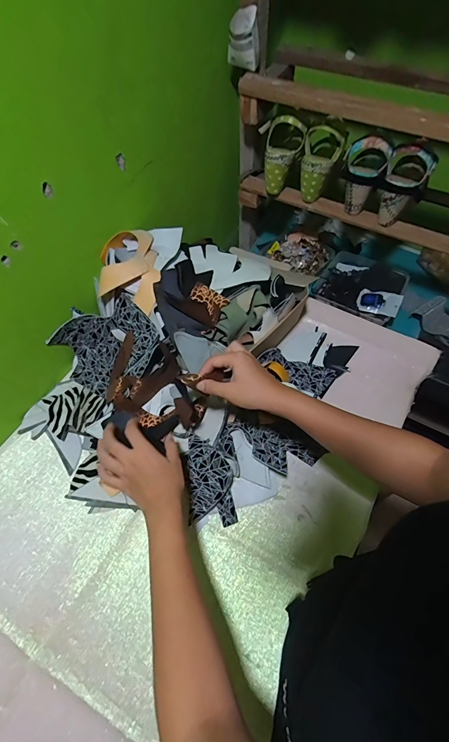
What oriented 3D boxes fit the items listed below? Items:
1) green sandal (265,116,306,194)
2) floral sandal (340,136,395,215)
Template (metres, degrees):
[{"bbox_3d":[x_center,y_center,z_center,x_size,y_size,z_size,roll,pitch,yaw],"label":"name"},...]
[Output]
[{"bbox_3d":[0.109,-0.455,0.729,0.084,0.144,0.062,28,42,15],"label":"green sandal"},{"bbox_3d":[0.280,-0.402,0.692,0.080,0.129,0.091,21,62,13],"label":"floral sandal"}]

